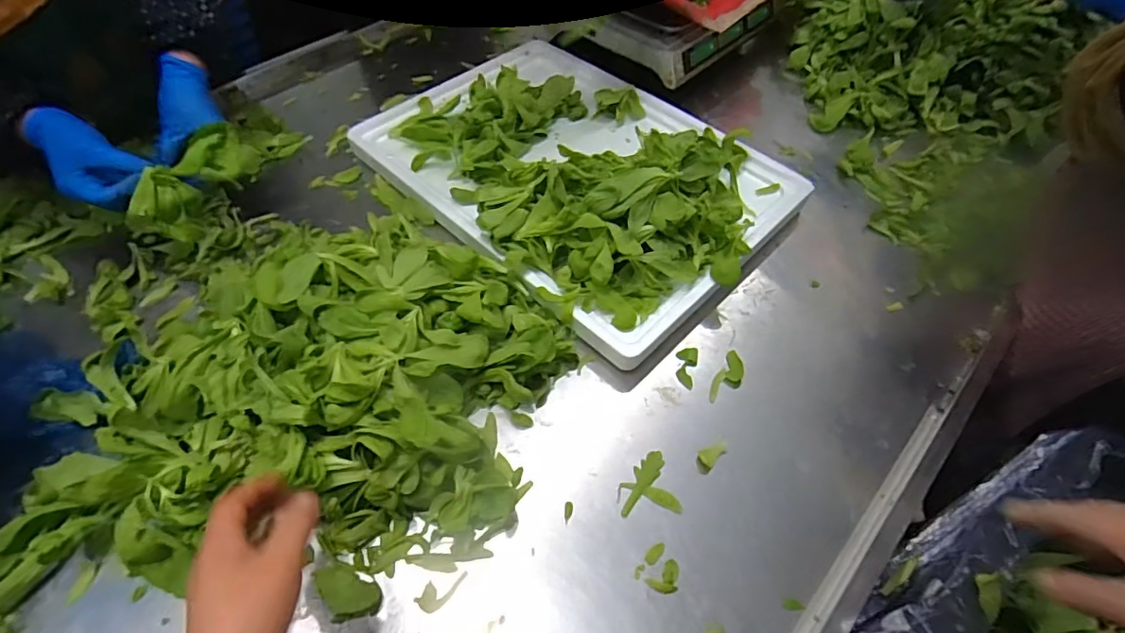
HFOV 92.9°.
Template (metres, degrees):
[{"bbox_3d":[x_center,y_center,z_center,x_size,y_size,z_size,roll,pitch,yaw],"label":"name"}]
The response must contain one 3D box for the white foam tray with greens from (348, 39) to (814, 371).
[{"bbox_3d":[0.018,-0.229,0.703,0.379,0.103,0.533,-38,64,-25],"label":"white foam tray with greens"}]

